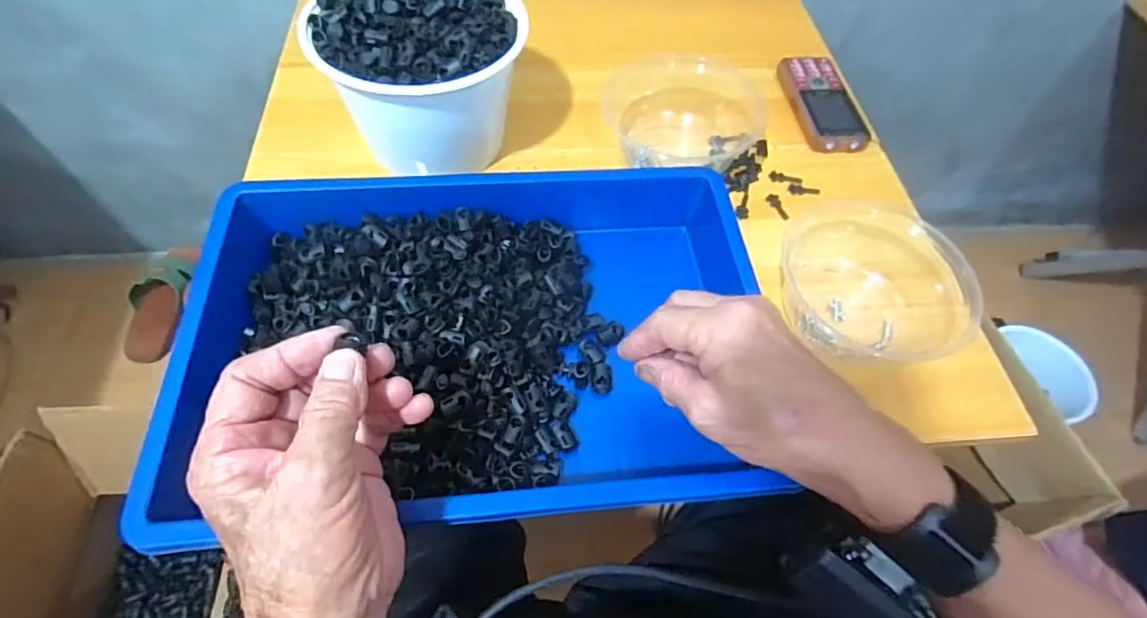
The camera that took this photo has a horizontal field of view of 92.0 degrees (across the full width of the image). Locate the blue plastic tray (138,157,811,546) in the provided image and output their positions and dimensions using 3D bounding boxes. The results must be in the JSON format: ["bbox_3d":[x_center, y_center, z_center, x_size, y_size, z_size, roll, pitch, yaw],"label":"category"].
[{"bbox_3d":[-0.061,0.002,0.396,0.372,0.070,0.285,-4,59,-7],"label":"blue plastic tray"}]

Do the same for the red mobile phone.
[{"bbox_3d":[0.259,-0.212,0.569,0.065,0.016,0.127,-3,59,-6],"label":"red mobile phone"}]

